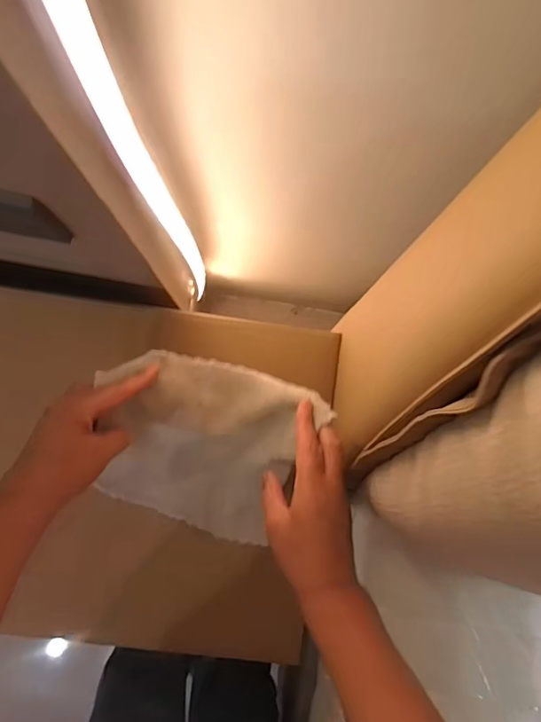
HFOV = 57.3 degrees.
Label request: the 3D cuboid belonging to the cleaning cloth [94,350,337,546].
[{"bbox_3d":[-0.073,0.098,0.489,0.193,0.099,0.215,25,117,7],"label":"cleaning cloth"}]

